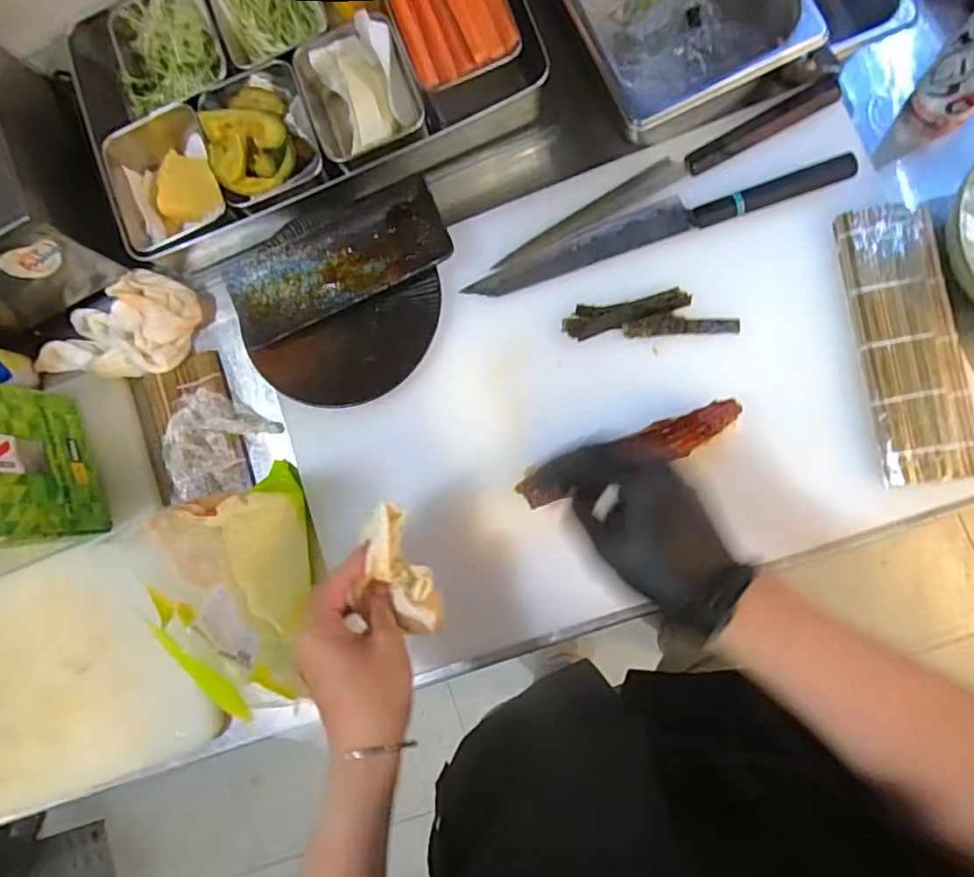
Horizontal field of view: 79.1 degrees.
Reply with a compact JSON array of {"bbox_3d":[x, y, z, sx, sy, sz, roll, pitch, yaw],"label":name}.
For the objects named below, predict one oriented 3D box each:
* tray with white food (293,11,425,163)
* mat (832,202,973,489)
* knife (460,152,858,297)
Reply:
[{"bbox_3d":[-0.126,-0.344,0.588,0.105,0.069,0.122,-23,81,5],"label":"tray with white food"},{"bbox_3d":[0.356,-0.082,0.497,0.077,0.015,0.236,-9,83,7],"label":"mat"},{"bbox_3d":[0.152,-0.199,0.548,0.347,0.019,0.039,-16,82,6],"label":"knife"}]

